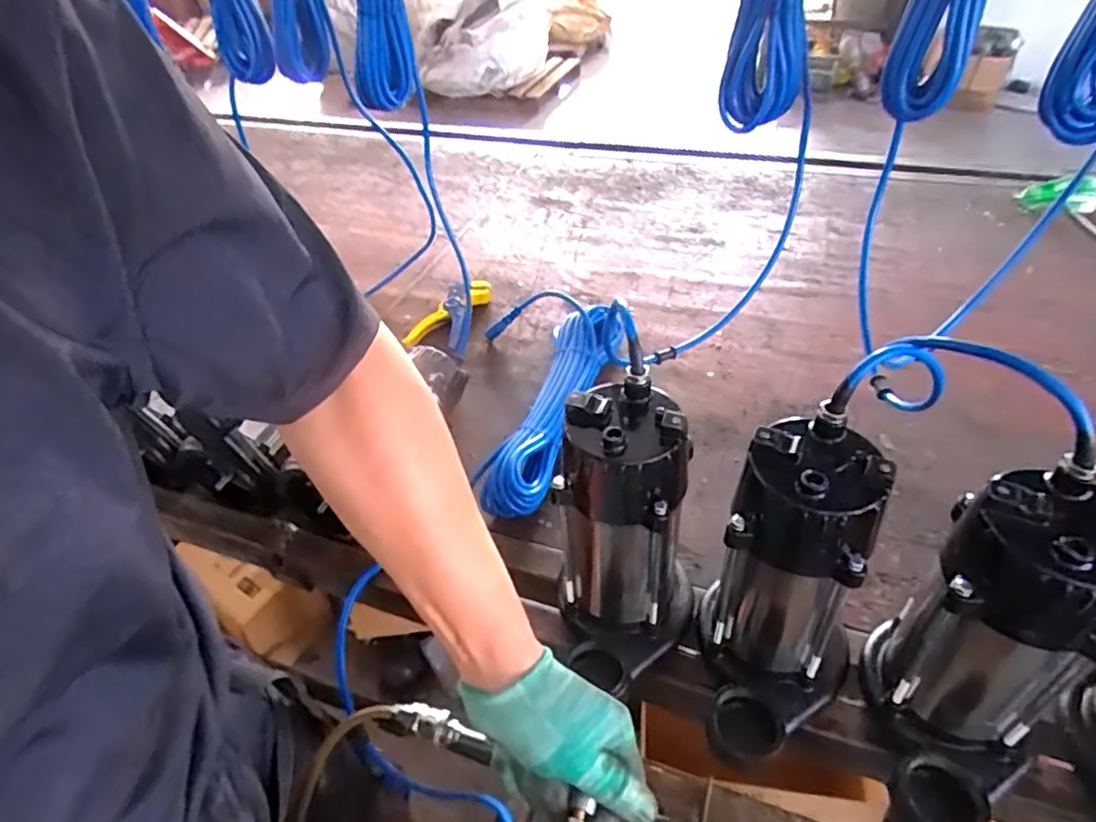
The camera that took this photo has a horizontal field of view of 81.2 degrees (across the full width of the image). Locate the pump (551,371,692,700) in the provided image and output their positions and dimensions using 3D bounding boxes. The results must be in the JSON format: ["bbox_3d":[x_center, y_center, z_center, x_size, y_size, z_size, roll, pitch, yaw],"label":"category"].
[{"bbox_3d":[0.062,0.107,0.516,0.110,0.246,0.143,-3,43,3],"label":"pump"}]

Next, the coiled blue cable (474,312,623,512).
[{"bbox_3d":[0.012,-0.006,0.786,0.095,0.054,0.348,8,44,14],"label":"coiled blue cable"}]

